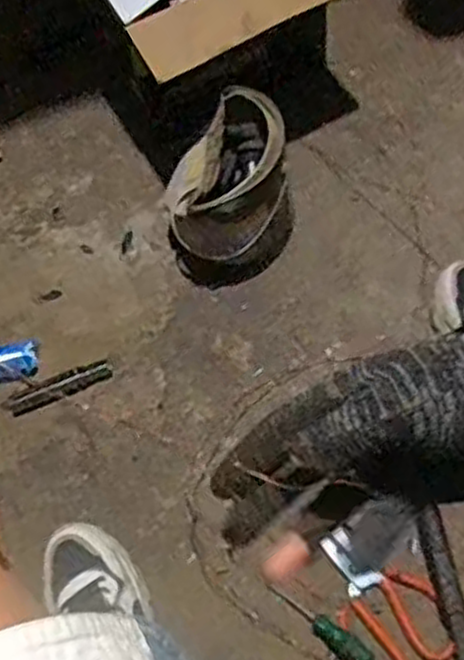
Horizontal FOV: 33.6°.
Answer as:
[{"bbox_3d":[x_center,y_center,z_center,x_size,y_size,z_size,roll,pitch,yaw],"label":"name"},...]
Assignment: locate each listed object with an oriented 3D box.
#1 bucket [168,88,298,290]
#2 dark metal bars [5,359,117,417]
[{"bbox_3d":[-0.007,-0.165,0.912,0.149,0.148,0.170,-8,65,3],"label":"bucket"},{"bbox_3d":[-0.204,0.069,0.910,0.125,0.008,0.028,-22,64,-5],"label":"dark metal bars"}]

